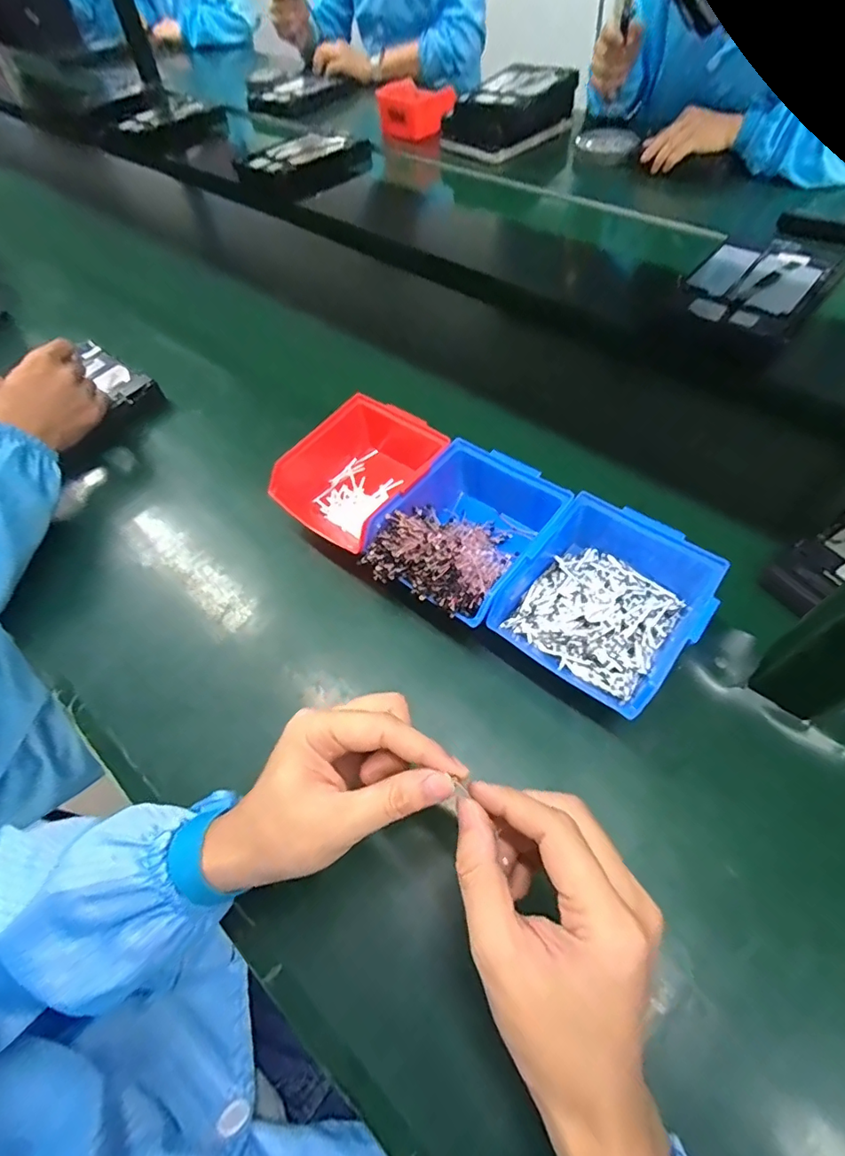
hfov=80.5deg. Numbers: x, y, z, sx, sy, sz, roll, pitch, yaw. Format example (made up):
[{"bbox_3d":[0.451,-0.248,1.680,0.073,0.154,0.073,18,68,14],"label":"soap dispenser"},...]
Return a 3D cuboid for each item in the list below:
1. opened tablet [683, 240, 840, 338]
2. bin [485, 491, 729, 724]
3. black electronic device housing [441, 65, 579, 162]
[{"bbox_3d":[0.443,-0.391,0.660,0.152,0.021,0.198,37,66,23],"label":"opened tablet"},{"bbox_3d":[0.143,0.017,0.390,0.126,0.073,0.146,33,65,22],"label":"bin"},{"bbox_3d":[0.179,-0.959,1.011,0.183,0.078,0.233,31,64,21],"label":"black electronic device housing"}]

